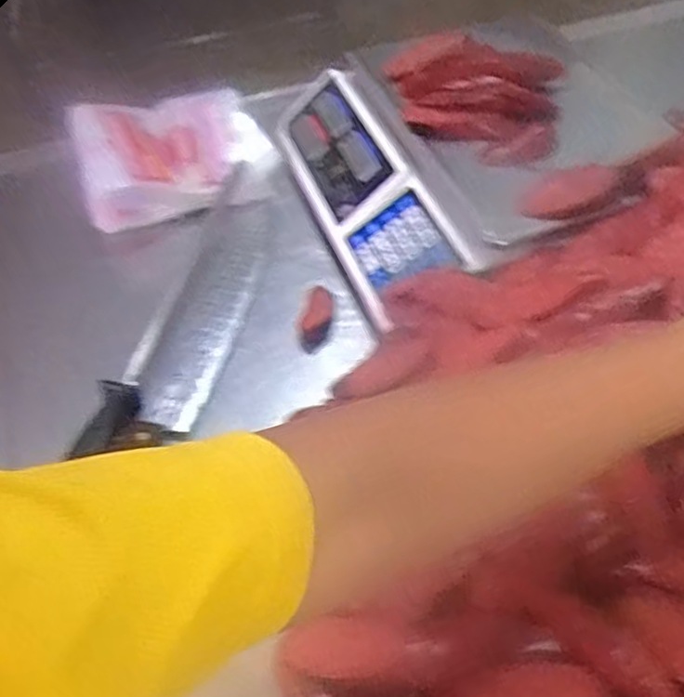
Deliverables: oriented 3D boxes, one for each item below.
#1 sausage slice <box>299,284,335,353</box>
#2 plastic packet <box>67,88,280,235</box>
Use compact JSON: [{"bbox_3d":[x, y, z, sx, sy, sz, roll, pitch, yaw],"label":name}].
[{"bbox_3d":[-0.021,-0.029,0.642,0.029,0.015,0.071,2,51,6],"label":"sausage slice"},{"bbox_3d":[-0.176,-0.207,0.748,0.193,0.059,0.148,-20,52,-12],"label":"plastic packet"}]

